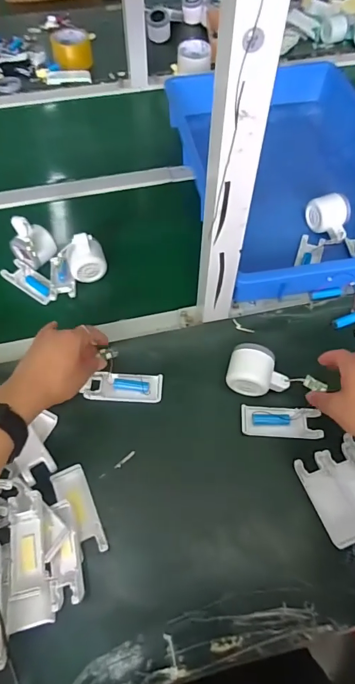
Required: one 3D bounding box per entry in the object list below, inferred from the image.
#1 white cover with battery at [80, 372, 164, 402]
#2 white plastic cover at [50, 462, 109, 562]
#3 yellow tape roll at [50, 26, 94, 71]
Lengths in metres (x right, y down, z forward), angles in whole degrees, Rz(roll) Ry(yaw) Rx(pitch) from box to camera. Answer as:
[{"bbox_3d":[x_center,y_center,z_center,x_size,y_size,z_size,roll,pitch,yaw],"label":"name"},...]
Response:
[{"bbox_3d":[-0.072,0.061,0.559,0.102,0.010,0.043,2,58,1],"label":"white cover with battery"},{"bbox_3d":[-0.115,0.197,0.480,0.037,0.013,0.102,-23,61,-14],"label":"white plastic cover"},{"bbox_3d":[-0.270,-0.753,1.046,0.099,0.046,0.123,-8,59,-5],"label":"yellow tape roll"}]

